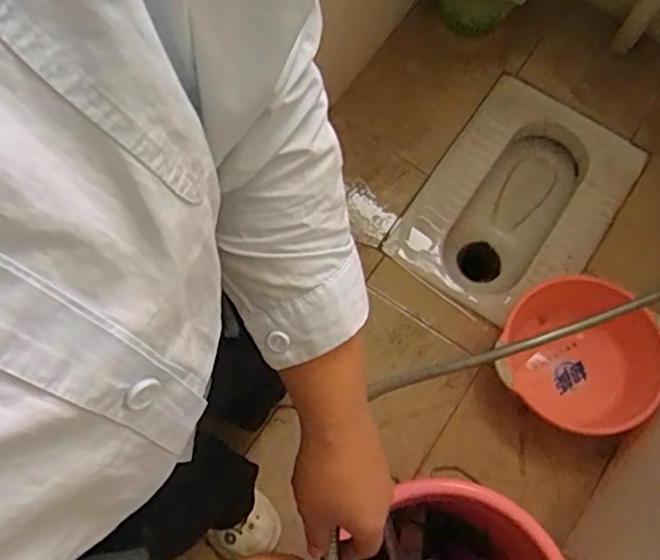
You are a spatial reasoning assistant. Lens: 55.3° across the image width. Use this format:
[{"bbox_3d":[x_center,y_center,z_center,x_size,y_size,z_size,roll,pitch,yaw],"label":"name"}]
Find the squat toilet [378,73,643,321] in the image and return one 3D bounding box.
[{"bbox_3d":[0.392,-0.143,1.374,0.365,0.181,0.492,34,75,10],"label":"squat toilet"}]

